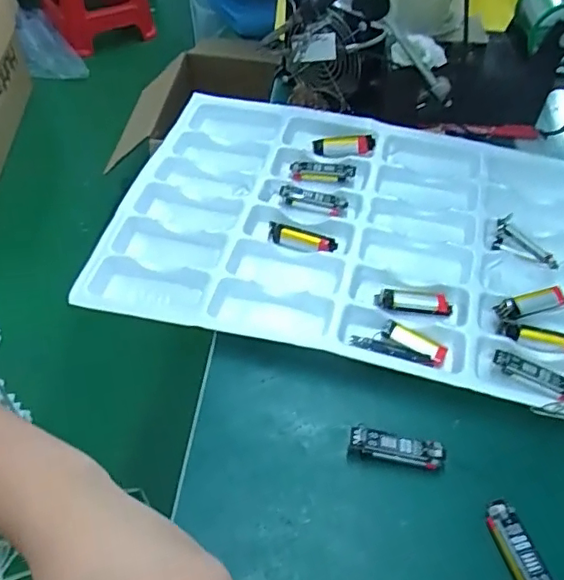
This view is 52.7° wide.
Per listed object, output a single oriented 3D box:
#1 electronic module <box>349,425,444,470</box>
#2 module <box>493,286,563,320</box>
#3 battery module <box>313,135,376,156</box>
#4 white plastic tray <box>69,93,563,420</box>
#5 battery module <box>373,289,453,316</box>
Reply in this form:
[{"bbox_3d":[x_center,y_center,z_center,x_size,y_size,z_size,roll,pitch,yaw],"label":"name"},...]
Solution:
[{"bbox_3d":[0.083,0.117,0.415,0.066,0.020,0.018,10,50,6],"label":"electronic module"},{"bbox_3d":[0.216,0.012,0.492,0.064,0.012,0.021,-12,51,-12],"label":"module"},{"bbox_3d":[0.066,-0.157,0.623,0.067,0.014,0.026,3,47,23],"label":"battery module"},{"bbox_3d":[0.079,-0.060,0.554,0.454,0.031,0.312,13,50,8],"label":"white plastic tray"},{"bbox_3d":[0.117,0.012,0.503,0.067,0.015,0.021,3,49,0],"label":"battery module"}]

